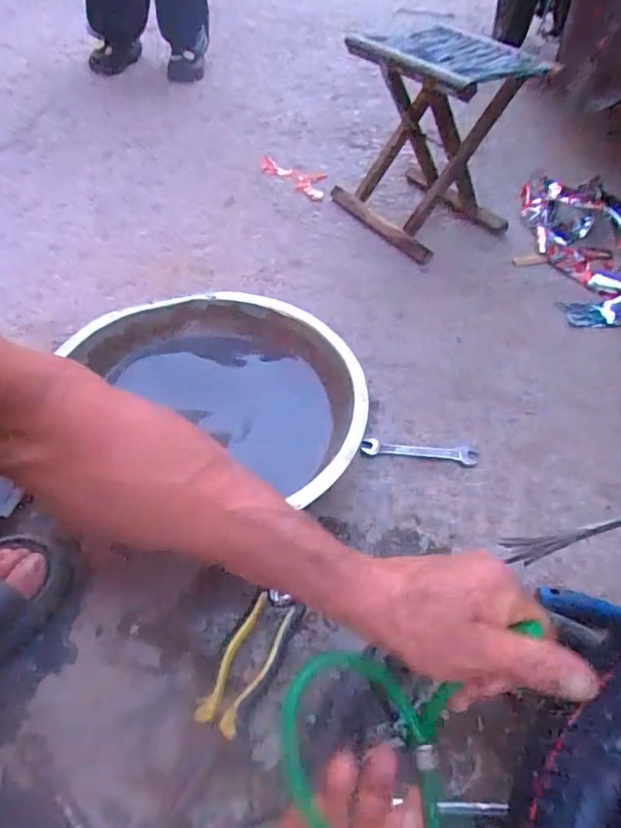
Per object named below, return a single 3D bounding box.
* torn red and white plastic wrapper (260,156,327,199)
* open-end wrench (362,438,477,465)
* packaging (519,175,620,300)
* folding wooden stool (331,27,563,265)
[{"bbox_3d":[-0.045,-0.519,1.111,0.188,0.025,0.073,28,53,21],"label":"torn red and white plastic wrapper"},{"bbox_3d":[0.142,0.048,0.656,0.146,0.008,0.025,5,49,2],"label":"open-end wrench"},{"bbox_3d":[0.523,-0.348,0.964,0.167,0.077,0.319,-12,50,-12],"label":"packaging"},{"bbox_3d":[0.216,-0.490,0.917,0.211,0.299,0.282,-24,54,-22],"label":"folding wooden stool"}]

